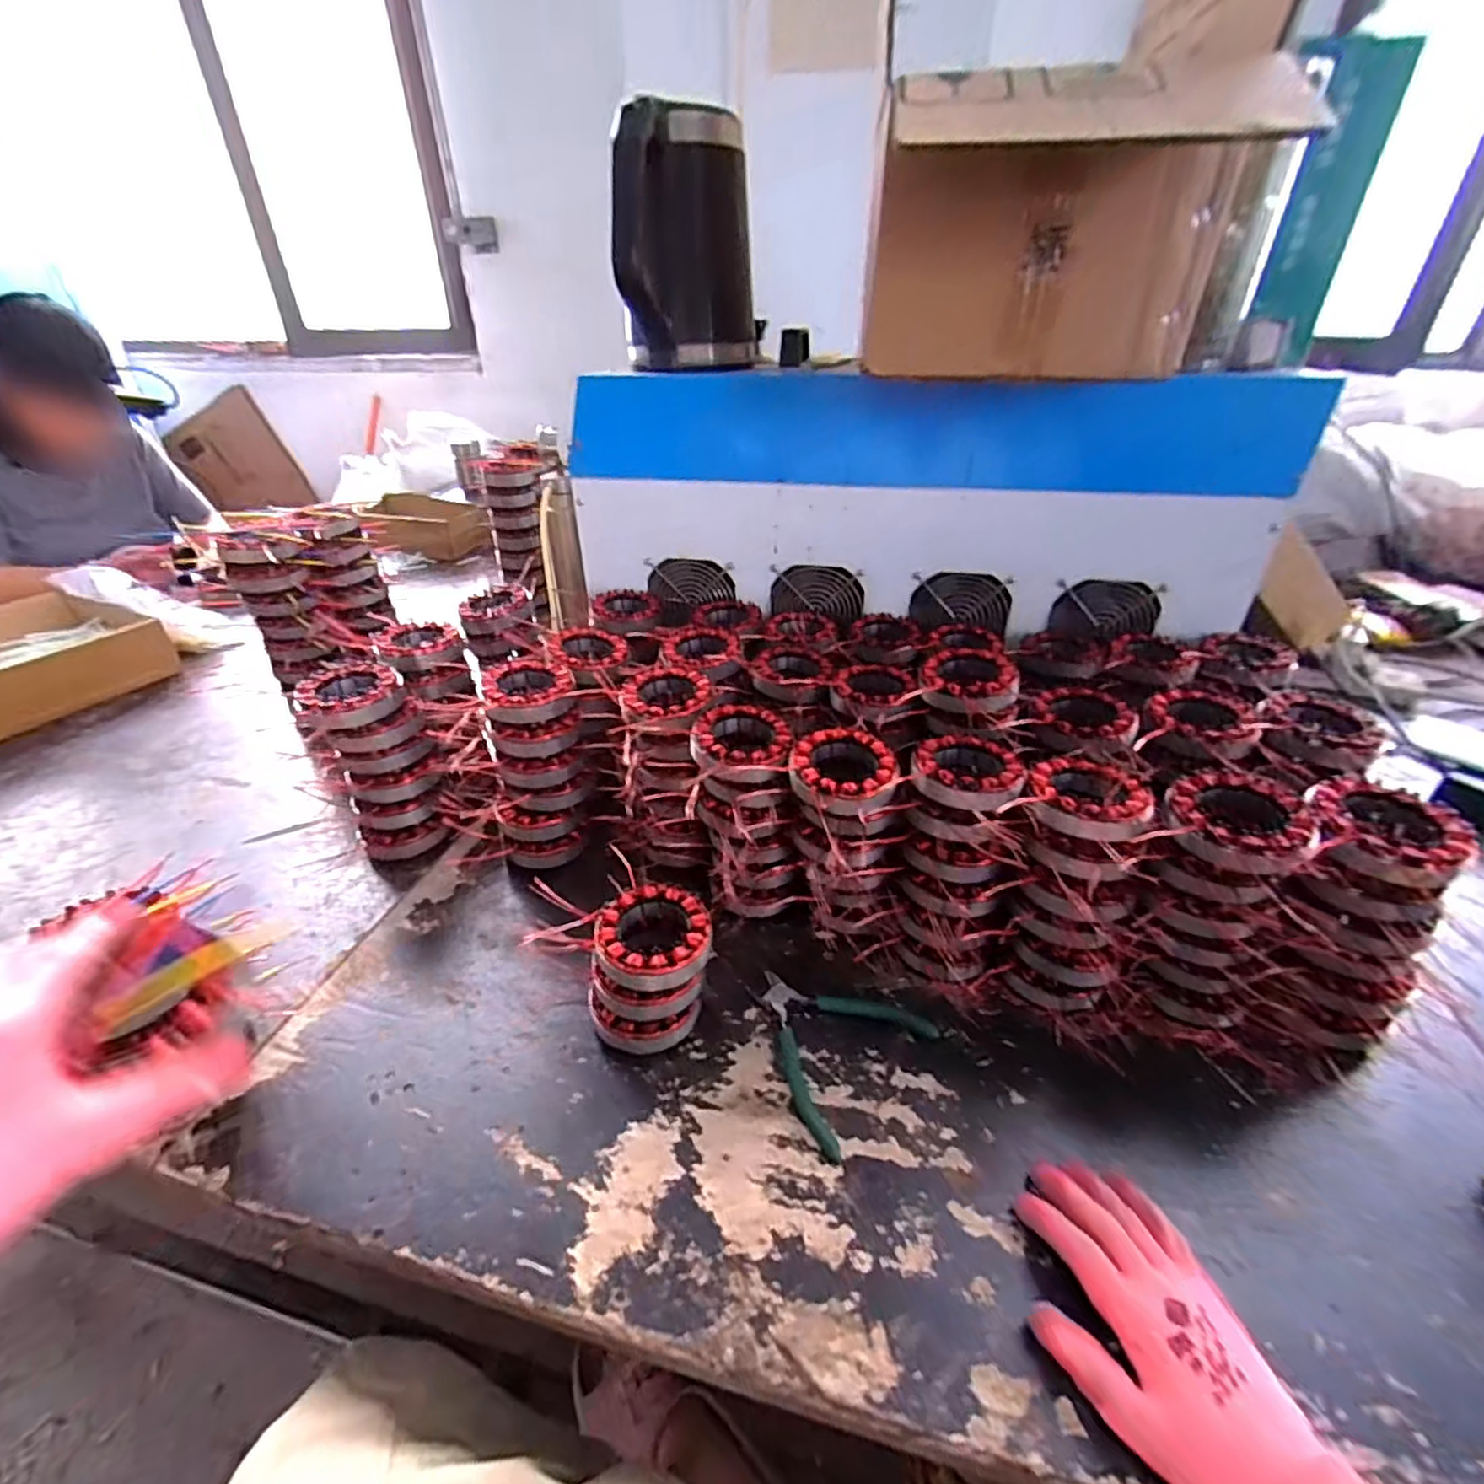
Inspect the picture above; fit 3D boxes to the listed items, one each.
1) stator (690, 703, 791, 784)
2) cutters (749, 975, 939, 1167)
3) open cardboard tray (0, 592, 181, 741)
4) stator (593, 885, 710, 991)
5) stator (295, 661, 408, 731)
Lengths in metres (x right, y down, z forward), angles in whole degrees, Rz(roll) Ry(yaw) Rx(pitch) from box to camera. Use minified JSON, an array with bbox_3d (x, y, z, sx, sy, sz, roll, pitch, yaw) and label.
[{"bbox_3d":[-0.001,0.005,0.557,0.082,0.034,0.097,2,34,3],"label":"stator"},{"bbox_3d":[0.062,0.230,0.513,0.132,0.014,0.136,27,42,34],"label":"cutters"},{"bbox_3d":[-1.070,-0.102,0.938,0.263,0.096,0.349,14,36,20],"label":"open cardboard tray"},{"bbox_3d":[-0.068,0.150,0.502,0.087,0.026,0.083,-4,34,-6],"label":"stator"},{"bbox_3d":[-0.372,-0.050,0.616,0.084,0.030,0.091,-19,38,-27],"label":"stator"}]

